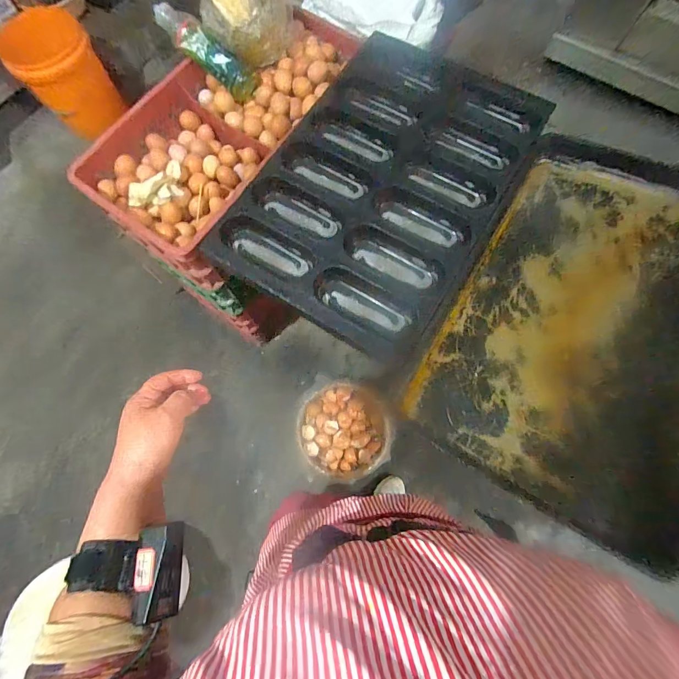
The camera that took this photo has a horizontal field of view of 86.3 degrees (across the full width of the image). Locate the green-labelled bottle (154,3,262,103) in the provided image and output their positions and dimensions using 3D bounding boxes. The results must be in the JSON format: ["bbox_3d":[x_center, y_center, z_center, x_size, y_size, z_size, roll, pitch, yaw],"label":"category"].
[{"bbox_3d":[-0.293,-0.639,0.798,0.241,0.061,0.074,37,77,-13],"label":"green-labelled bottle"}]

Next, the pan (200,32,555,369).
[{"bbox_3d":[0.092,-0.299,0.678,0.419,0.033,0.606,30,77,9],"label":"pan"}]

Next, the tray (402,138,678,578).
[{"bbox_3d":[0.405,-0.043,0.583,0.392,0.048,0.626,27,78,21],"label":"tray"}]

